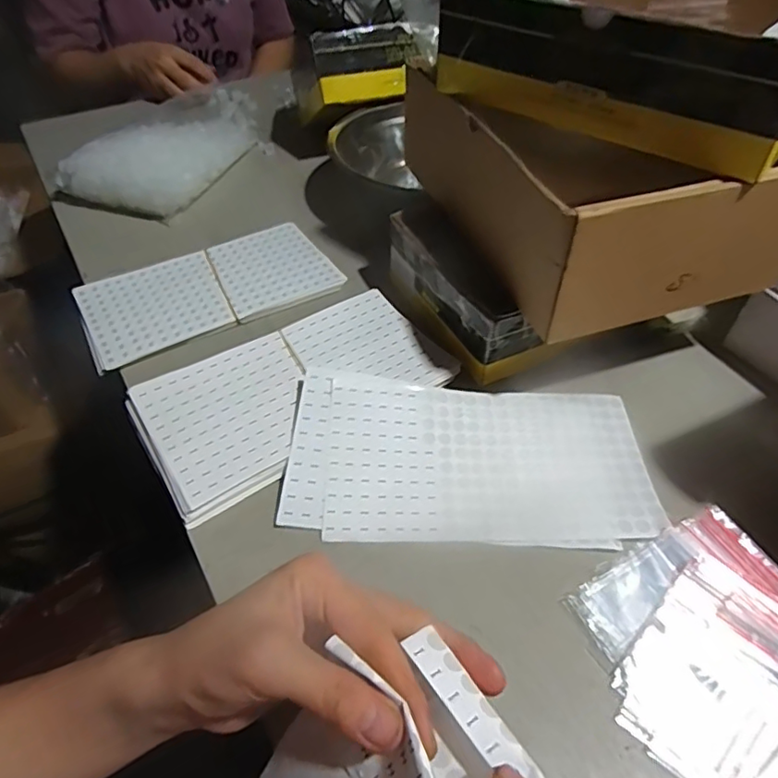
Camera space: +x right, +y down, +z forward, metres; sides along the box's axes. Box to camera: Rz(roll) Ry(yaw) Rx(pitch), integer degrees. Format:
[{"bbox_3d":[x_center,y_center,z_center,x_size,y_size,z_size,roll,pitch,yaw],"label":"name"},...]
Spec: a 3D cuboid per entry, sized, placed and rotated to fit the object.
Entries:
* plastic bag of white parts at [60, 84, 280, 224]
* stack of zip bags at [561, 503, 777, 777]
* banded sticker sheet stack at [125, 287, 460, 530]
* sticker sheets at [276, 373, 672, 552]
[{"bbox_3d":[-0.258,-0.327,0.711,0.172,0.053,0.318,20,54,19],"label":"plastic bag of white parts"},{"bbox_3d":[0.189,0.152,0.315,0.129,0.011,0.144,-19,51,-12],"label":"stack of zip bags"},{"bbox_3d":[-0.073,-0.001,0.439,0.231,0.019,0.126,-28,54,-20],"label":"banded sticker sheet stack"},{"bbox_3d":[0.056,0.046,0.394,0.249,0.031,0.125,1,50,4],"label":"sticker sheets"}]

